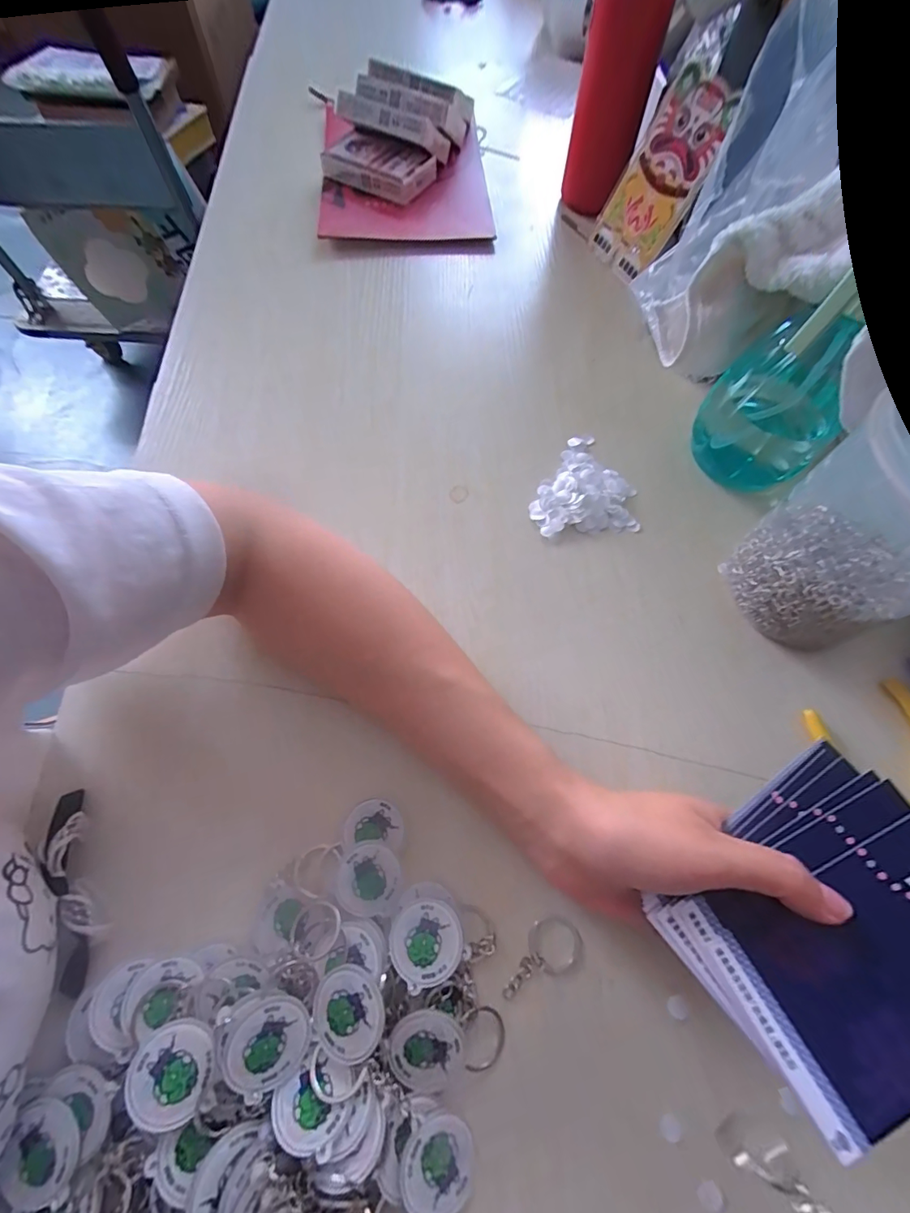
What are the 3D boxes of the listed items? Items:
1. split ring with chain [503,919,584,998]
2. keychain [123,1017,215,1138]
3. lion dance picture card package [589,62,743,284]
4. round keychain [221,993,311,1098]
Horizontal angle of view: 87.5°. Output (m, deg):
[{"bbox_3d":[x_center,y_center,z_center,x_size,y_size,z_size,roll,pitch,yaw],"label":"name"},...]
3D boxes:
[{"bbox_3d":[0.041,0.168,0.231,0.043,0.004,0.024,-18,69,-8],"label":"split ring with chain"},{"bbox_3d":[-0.115,0.191,0.196,0.031,0.011,0.034,0,67,-1],"label":"keychain"},{"bbox_3d":[0.165,-0.342,0.385,0.011,0.121,0.070,-31,77,-40],"label":"lion dance picture card package"},{"bbox_3d":[-0.078,0.182,0.199,0.034,0.005,0.032,4,82,-28],"label":"round keychain"}]

